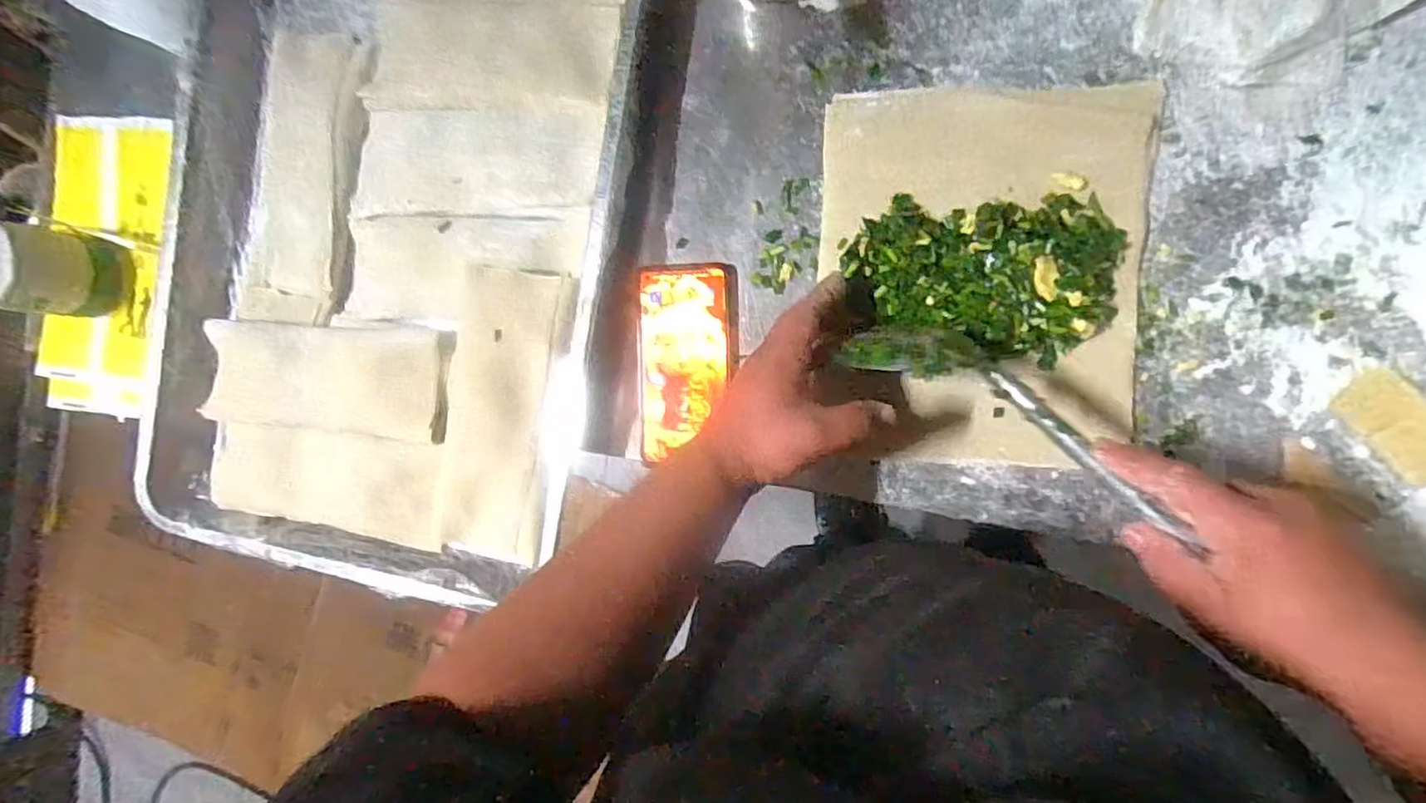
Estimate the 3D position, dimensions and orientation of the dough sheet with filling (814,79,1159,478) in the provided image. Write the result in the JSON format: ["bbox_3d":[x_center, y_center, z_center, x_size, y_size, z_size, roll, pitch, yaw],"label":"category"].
[{"bbox_3d":[0.192,-0.092,0.467,0.221,0.031,0.269,3,90,10],"label":"dough sheet with filling"}]

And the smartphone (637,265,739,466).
[{"bbox_3d":[-0.020,-0.031,0.515,0.077,0.012,0.153,1,92,10],"label":"smartphone"}]

